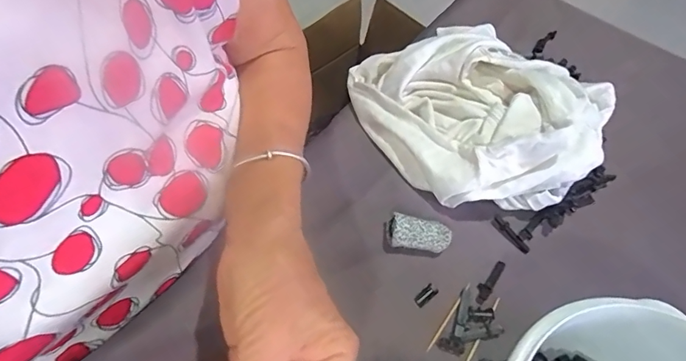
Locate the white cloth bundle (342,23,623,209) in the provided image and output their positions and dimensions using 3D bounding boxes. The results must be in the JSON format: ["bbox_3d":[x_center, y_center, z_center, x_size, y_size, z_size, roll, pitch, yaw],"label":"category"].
[{"bbox_3d":[0.114,-0.063,0.378,0.162,0.063,0.197,-28,63,-21],"label":"white cloth bundle"}]

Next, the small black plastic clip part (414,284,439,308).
[{"bbox_3d":[0.059,0.082,0.313,0.018,0.004,0.008,-33,65,-24],"label":"small black plastic clip part"}]

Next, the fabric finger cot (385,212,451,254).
[{"bbox_3d":[0.057,0.041,0.330,0.047,0.018,0.023,6,56,-1],"label":"fabric finger cot"}]

